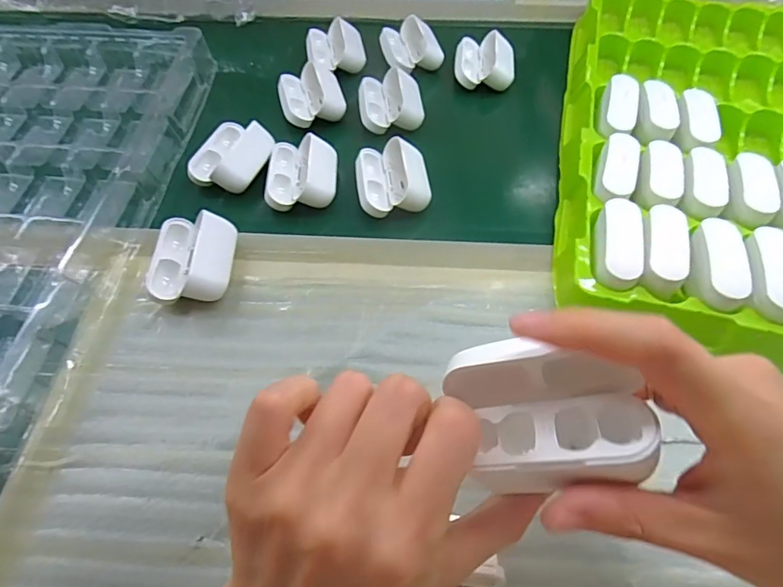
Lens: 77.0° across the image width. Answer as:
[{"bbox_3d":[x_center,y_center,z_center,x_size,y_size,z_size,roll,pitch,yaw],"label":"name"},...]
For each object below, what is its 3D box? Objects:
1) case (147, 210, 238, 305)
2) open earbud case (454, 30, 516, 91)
[{"bbox_3d":[-0.134,-0.024,0.332,0.050,0.029,0.066,0,57,0],"label":"case"},{"bbox_3d":[0.088,-0.218,0.466,0.054,0.033,0.059,7,57,5],"label":"open earbud case"}]

